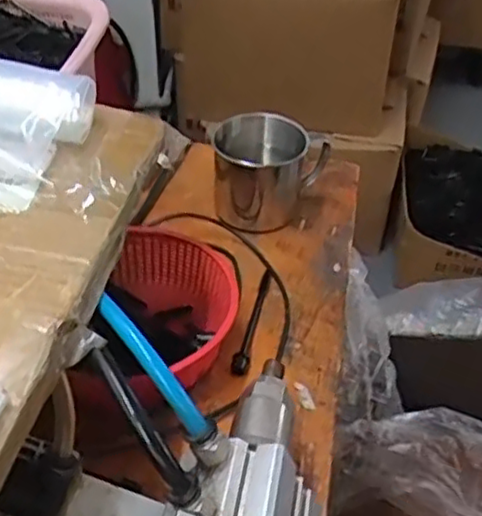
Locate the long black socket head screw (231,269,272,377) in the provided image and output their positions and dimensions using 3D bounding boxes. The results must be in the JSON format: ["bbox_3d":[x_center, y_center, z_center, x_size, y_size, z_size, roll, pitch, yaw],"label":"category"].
[{"bbox_3d":[0.010,0.038,0.461,0.010,0.011,0.098,9,41,10],"label":"long black socket head screw"}]

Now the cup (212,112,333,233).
[{"bbox_3d":[0.020,-0.069,0.539,0.078,0.073,0.078,0,41,0],"label":"cup"}]

